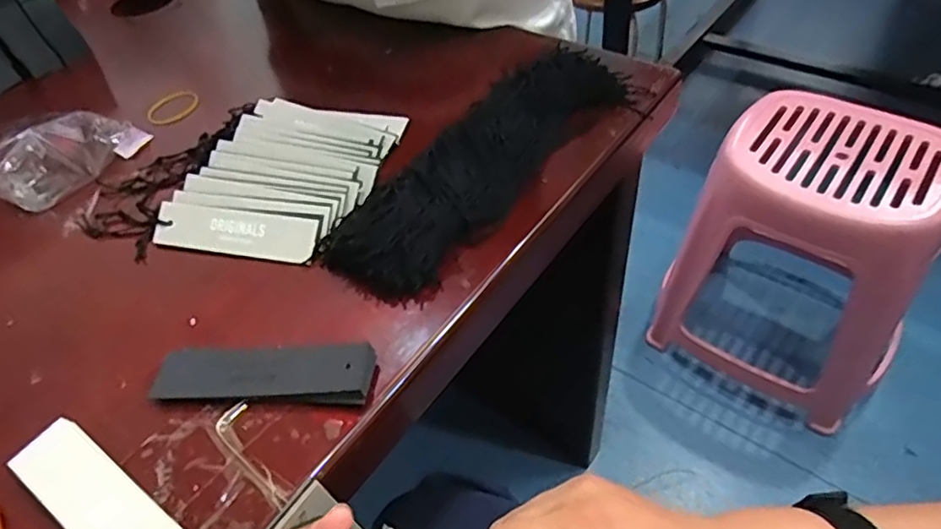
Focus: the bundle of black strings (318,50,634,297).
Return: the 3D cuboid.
[{"bbox_3d":[0.018,-0.088,0.472,0.082,0.030,0.303,29,57,28],"label":"bundle of black strings"}]

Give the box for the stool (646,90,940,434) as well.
[{"bbox_3d":[0.569,-0.018,1.025,0.341,0.418,0.312,29,57,28],"label":"stool"}]

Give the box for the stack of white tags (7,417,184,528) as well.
[{"bbox_3d":[-0.184,0.125,0.306,0.128,0.015,0.034,26,56,26],"label":"stack of white tags"}]

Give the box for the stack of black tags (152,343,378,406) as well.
[{"bbox_3d":[-0.122,0.064,0.353,0.130,0.012,0.033,0,48,7],"label":"stack of black tags"}]

